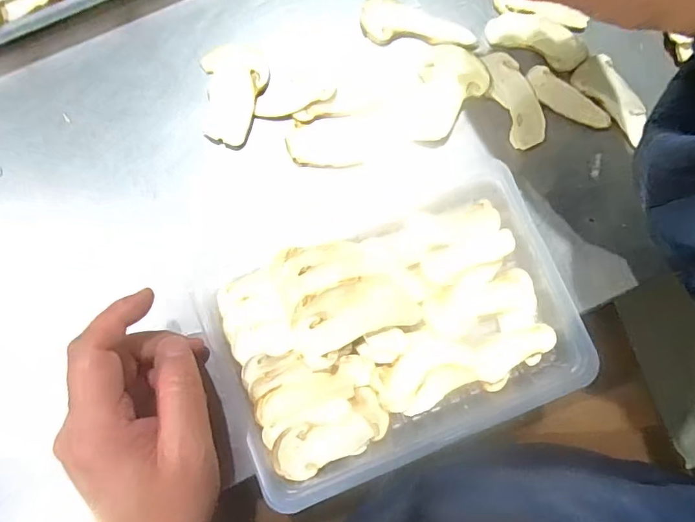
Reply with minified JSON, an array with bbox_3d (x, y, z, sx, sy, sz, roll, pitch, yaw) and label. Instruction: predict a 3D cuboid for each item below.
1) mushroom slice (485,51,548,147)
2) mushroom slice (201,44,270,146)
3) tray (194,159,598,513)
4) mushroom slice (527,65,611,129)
[{"bbox_3d":[0.113,-0.109,0.315,0.028,0.004,0.068,-20,81,-3],"label":"mushroom slice"},{"bbox_3d":[-0.081,-0.115,0.318,0.045,0.005,0.068,18,81,3],"label":"mushroom slice"},{"bbox_3d":[0.030,0.036,0.288,0.209,0.033,0.153,-21,81,-3],"label":"tray"},{"bbox_3d":[0.148,-0.109,0.317,0.061,0.006,0.020,38,83,6],"label":"mushroom slice"}]

